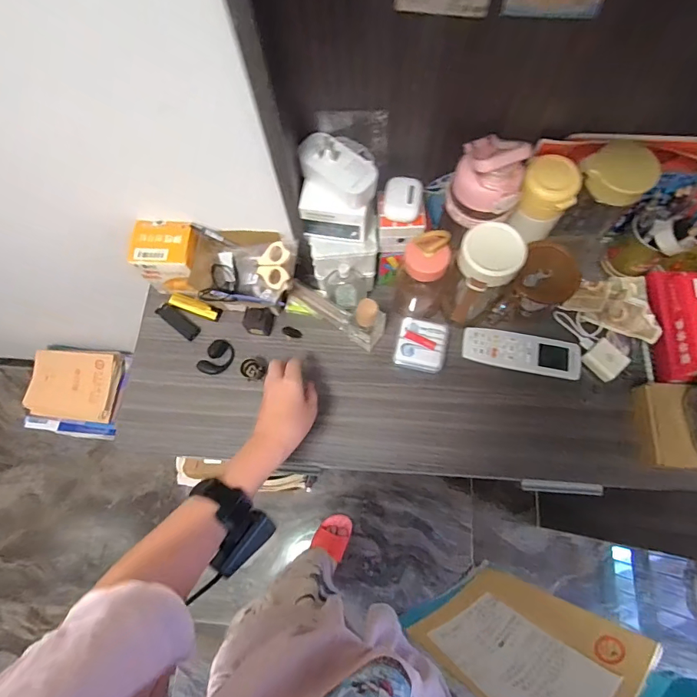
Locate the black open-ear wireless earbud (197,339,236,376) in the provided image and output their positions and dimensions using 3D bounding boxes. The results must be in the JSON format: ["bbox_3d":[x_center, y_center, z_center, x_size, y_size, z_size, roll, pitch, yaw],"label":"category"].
[{"bbox_3d":[-0.190,0.014,0.622,0.035,0.024,0.057,40,78,11],"label":"black open-ear wireless earbud"}]

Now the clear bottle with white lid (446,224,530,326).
[{"bbox_3d":[0.157,-0.083,0.534,0.069,0.148,0.071,0,74,0],"label":"clear bottle with white lid"}]

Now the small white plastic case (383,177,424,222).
[{"bbox_3d":[0.067,-0.182,0.520,0.044,0.018,0.054,10,74,3],"label":"small white plastic case"}]

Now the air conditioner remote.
[{"bbox_3d":[0.240,0.003,0.594,0.160,0.013,0.054,10,74,3],"label":"air conditioner remote"}]

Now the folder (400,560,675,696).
[{"bbox_3d":[0.223,0.391,0.563,0.205,0.273,0.030,-20,105,-25],"label":"folder"}]

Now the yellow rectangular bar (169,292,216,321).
[{"bbox_3d":[-0.233,-0.064,0.648,0.078,0.011,0.021,23,75,7],"label":"yellow rectangular bar"}]

